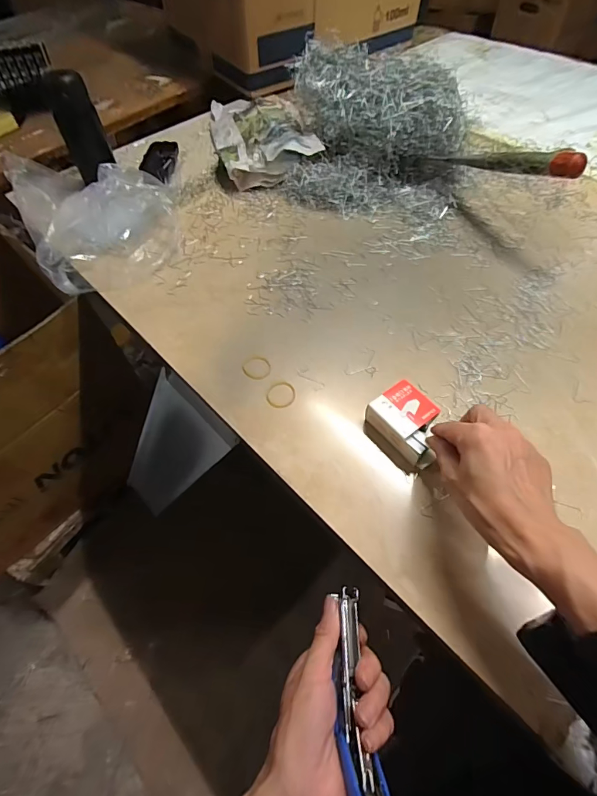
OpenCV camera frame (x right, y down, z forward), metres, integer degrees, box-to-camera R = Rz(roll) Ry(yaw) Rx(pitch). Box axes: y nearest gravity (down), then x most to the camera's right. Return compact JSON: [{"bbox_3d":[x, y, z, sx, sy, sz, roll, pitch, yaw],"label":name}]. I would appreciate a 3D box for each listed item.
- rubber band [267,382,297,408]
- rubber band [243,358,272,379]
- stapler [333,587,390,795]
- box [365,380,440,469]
[{"bbox_3d":[-0.020,-0.004,0.457,0.032,0.004,0.035,-4,58,1],"label":"rubber band"},{"bbox_3d":[-0.050,-0.037,0.478,0.035,0.004,0.033,-1,58,2],"label":"rubber band"},{"bbox_3d":[0.042,0.216,0.257,0.028,0.029,0.176,-8,34,-2],"label":"stapler"},{"bbox_3d":[0.112,0.027,0.409,0.056,0.029,0.077,-37,63,-18],"label":"box"}]

